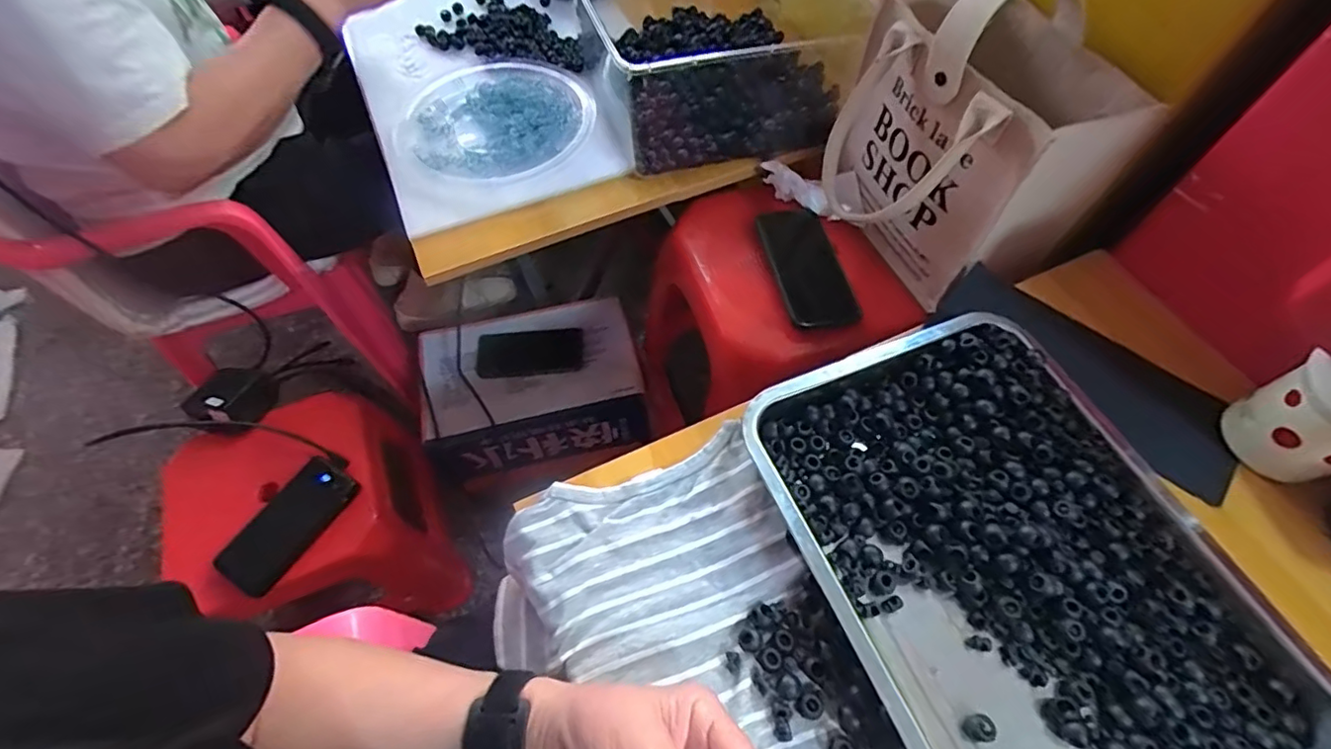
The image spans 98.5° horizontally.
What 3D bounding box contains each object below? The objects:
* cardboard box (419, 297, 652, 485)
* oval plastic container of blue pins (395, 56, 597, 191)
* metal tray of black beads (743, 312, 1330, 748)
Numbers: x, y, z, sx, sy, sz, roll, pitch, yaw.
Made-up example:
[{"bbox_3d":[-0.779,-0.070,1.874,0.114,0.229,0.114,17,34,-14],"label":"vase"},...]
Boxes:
[{"bbox_3d":[-0.206,0.026,0.917,0.320,0.126,0.222,-10,60,-6],"label":"cardboard box"},{"bbox_3d":[-0.201,-0.306,0.693,0.214,0.041,0.229,38,67,20],"label":"oval plastic container of blue pins"},{"bbox_3d":[0.228,0.127,0.380,0.250,0.043,0.336,-21,62,-12],"label":"metal tray of black beads"}]

